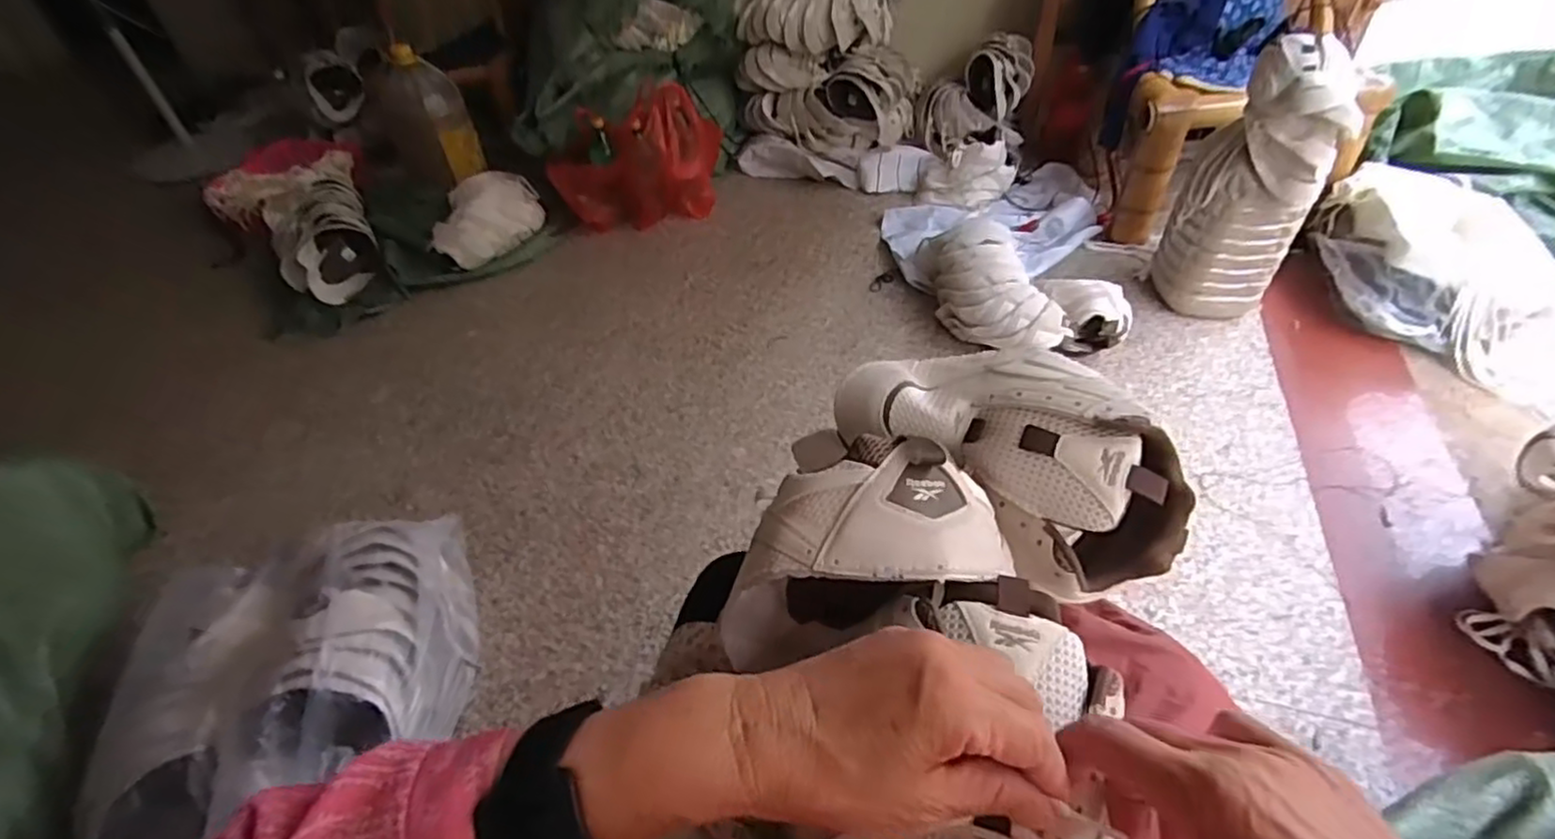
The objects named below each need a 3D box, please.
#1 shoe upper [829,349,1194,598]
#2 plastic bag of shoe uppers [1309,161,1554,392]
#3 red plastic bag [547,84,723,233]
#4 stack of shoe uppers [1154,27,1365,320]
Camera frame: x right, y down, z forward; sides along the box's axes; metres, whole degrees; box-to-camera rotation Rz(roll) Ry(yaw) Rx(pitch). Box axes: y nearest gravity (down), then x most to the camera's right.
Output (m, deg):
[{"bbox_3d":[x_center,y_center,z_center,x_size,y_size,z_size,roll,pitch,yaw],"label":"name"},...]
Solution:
[{"bbox_3d":[0.147,0.020,0.430,0.202,0.084,0.123,29,54,30],"label":"shoe upper"},{"bbox_3d":[1.229,-0.294,1.301,0.354,0.169,0.389,14,47,18],"label":"plastic bag of shoe uppers"},{"bbox_3d":[-0.317,-0.606,1.643,0.413,0.257,0.171,-26,48,-20],"label":"red plastic bag"},{"bbox_3d":[0.824,-0.393,1.216,0.178,0.455,0.157,6,46,12],"label":"stack of shoe uppers"}]

